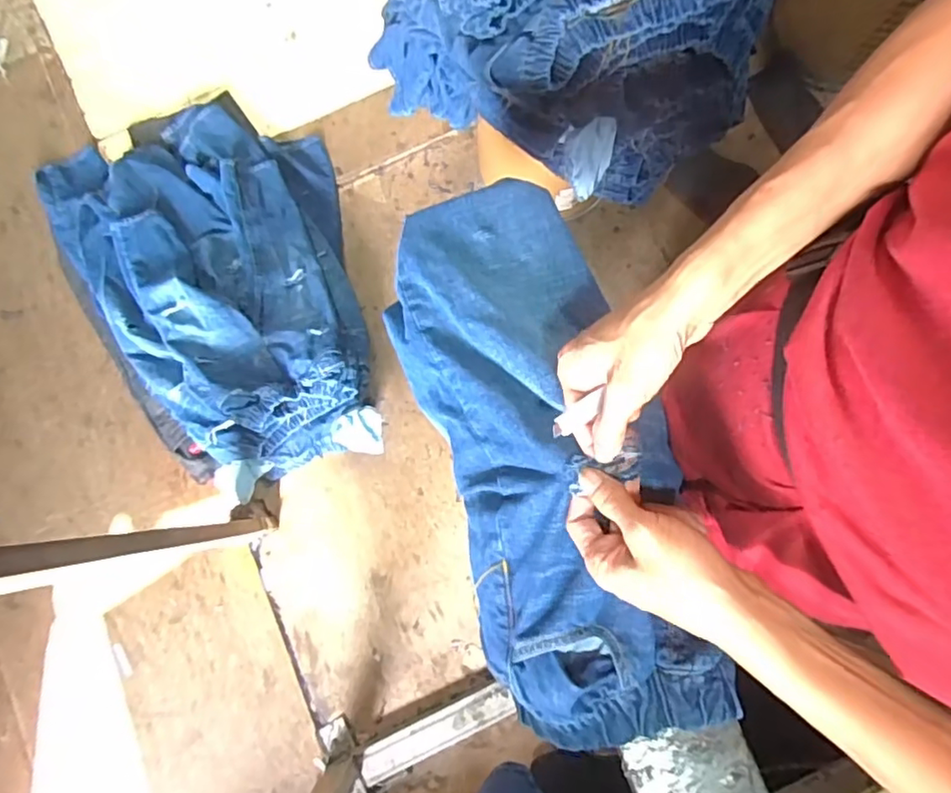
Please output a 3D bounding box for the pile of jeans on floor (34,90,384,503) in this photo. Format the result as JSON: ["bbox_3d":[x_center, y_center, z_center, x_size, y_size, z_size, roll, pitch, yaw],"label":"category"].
[{"bbox_3d":[-0.631,-0.277,1.359,0.687,0.224,0.993,-18,82,-4],"label":"pile of jeans on floor"}]

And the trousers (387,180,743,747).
[{"bbox_3d":[0.057,0.035,0.482,0.183,0.100,0.477,-15,77,-3],"label":"trousers"}]

